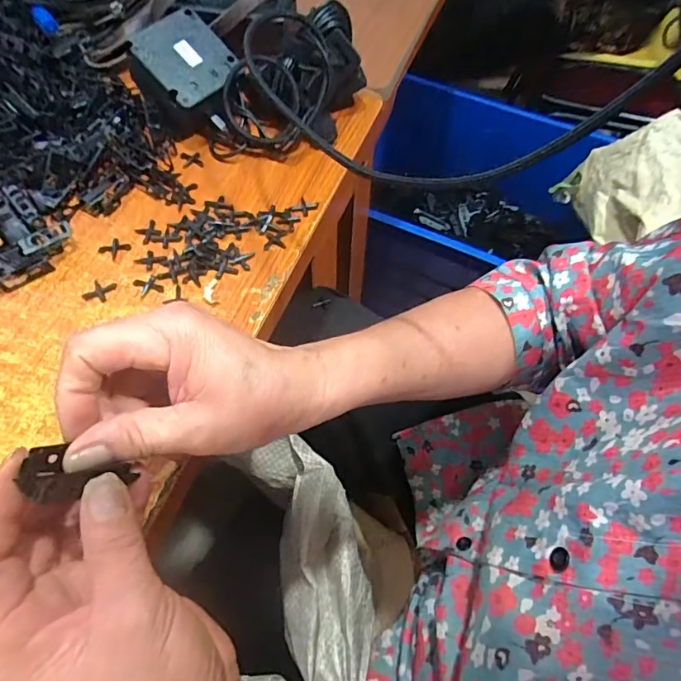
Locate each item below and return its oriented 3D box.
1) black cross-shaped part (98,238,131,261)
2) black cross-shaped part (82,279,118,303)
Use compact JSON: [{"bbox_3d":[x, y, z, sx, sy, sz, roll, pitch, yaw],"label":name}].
[{"bbox_3d":[-0.177,-0.073,0.380,0.019,0.004,0.018,30,63,15],"label":"black cross-shaped part"},{"bbox_3d":[-0.178,-0.037,0.360,0.017,0.004,0.020,18,60,8],"label":"black cross-shaped part"}]

